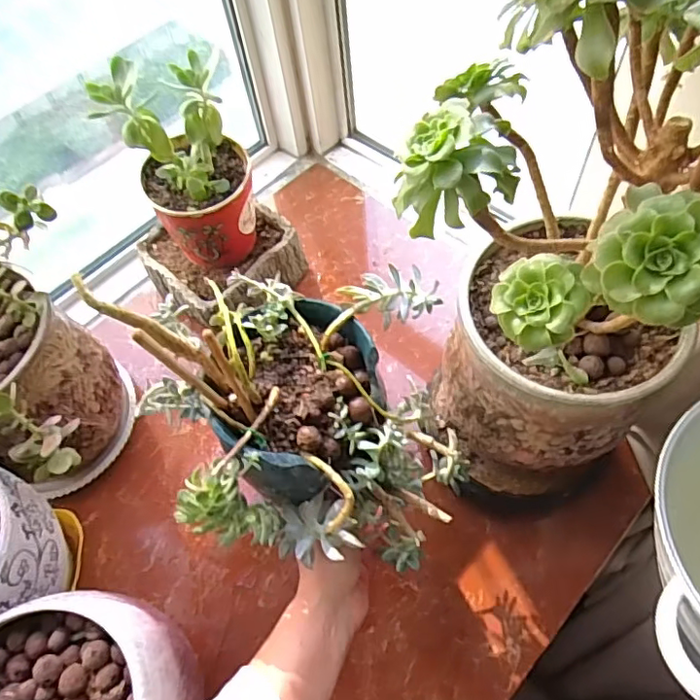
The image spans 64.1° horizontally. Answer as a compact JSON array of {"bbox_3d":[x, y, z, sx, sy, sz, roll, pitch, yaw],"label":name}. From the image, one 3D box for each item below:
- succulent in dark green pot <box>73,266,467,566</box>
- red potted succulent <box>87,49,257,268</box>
[{"bbox_3d":[-0.034,0.035,0.419,0.225,0.247,0.196,-1,60,4],"label":"succulent in dark green pot"},{"bbox_3d":[-0.176,-0.204,0.651,0.119,0.229,0.114,-2,60,3],"label":"red potted succulent"}]

